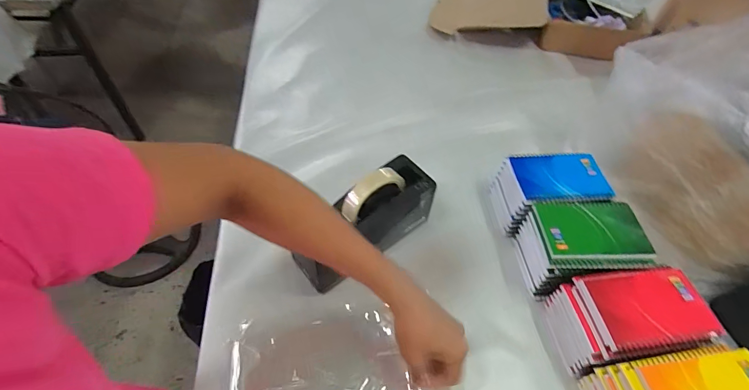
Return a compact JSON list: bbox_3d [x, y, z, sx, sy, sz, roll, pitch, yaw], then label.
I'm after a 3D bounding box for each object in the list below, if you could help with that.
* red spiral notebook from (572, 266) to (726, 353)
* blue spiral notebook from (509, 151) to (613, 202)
[{"bbox_3d":[0.308,0.124,0.423,0.134,0.013,0.083,-6,54,-6],"label":"red spiral notebook"},{"bbox_3d":[0.261,-0.025,0.527,0.123,0.018,0.088,-3,53,-4],"label":"blue spiral notebook"}]

